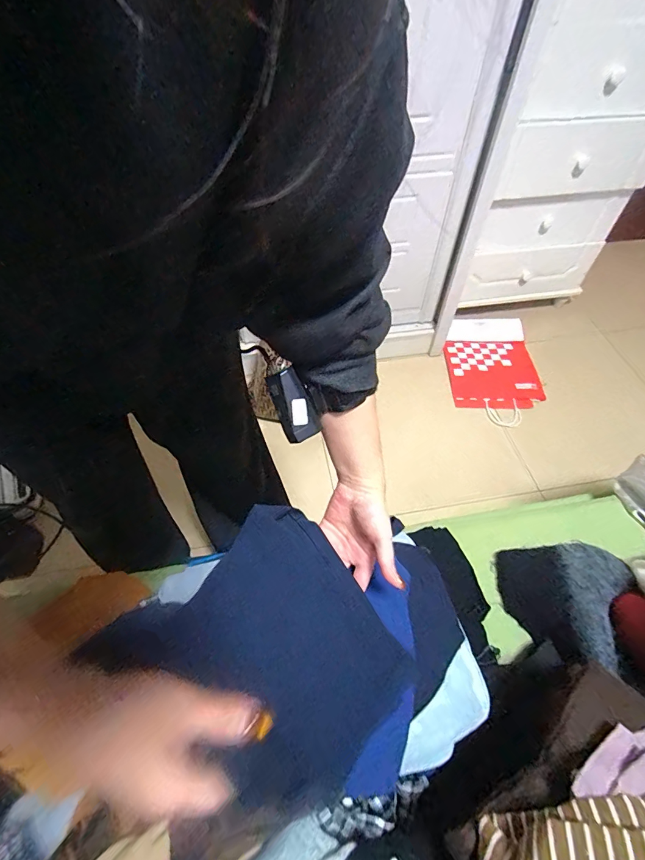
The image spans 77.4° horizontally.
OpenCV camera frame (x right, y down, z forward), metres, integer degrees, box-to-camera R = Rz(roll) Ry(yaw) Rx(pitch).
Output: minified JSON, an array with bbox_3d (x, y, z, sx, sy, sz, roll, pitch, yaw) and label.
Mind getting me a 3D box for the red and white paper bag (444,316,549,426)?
[{"bbox_3d":[0.612,-0.225,1.456,0.310,0.073,0.467,0,54,0],"label":"red and white paper bag"}]

